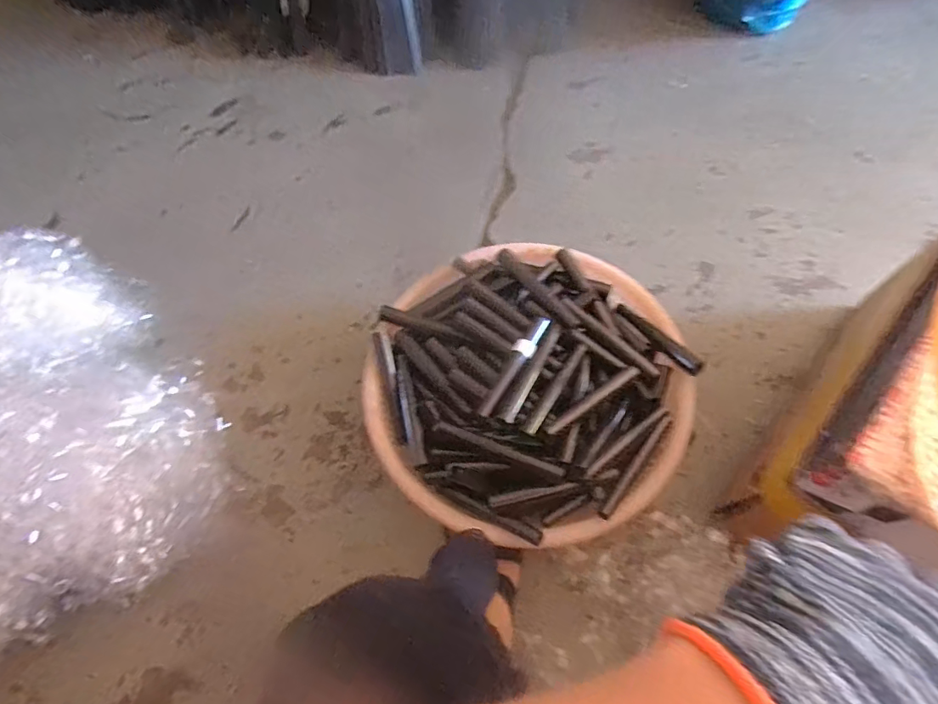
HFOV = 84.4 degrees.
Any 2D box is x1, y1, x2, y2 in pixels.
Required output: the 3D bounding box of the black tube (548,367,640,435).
[{"bbox_3d":[0.148,0.054,0.600,0.152,0.015,0.014,-29,65,-26],"label":"black tube"}]

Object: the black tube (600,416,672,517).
[{"bbox_3d":[0.193,0.129,0.594,0.013,0.016,0.149,35,71,19],"label":"black tube"}]

